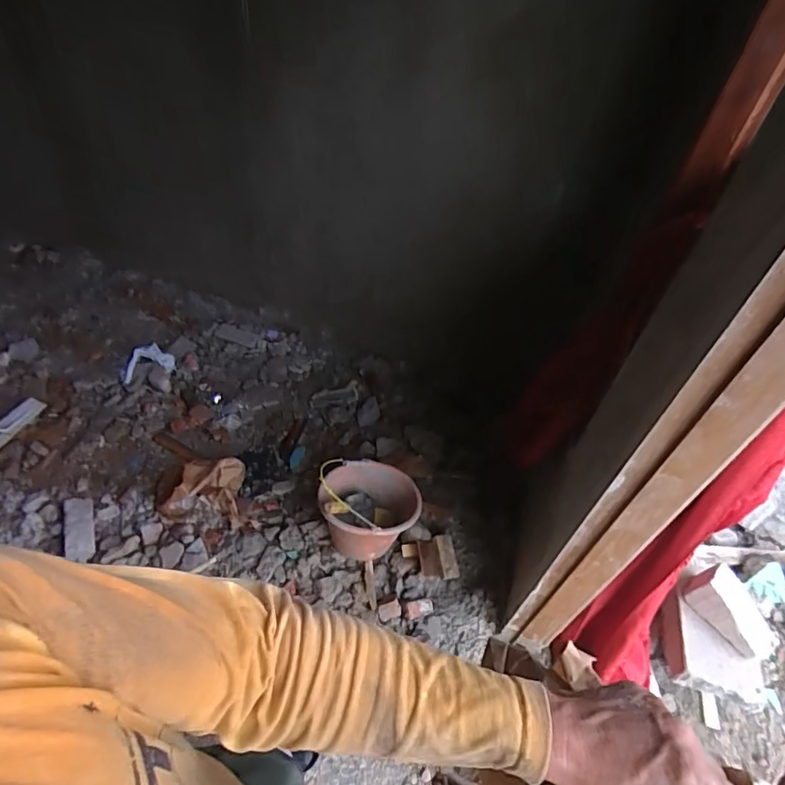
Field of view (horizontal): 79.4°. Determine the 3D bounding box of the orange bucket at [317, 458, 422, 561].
[{"bbox_3d":[-0.064,0.316,1.353,0.282,0.243,0.250,6,47,-1],"label":"orange bucket"}]

